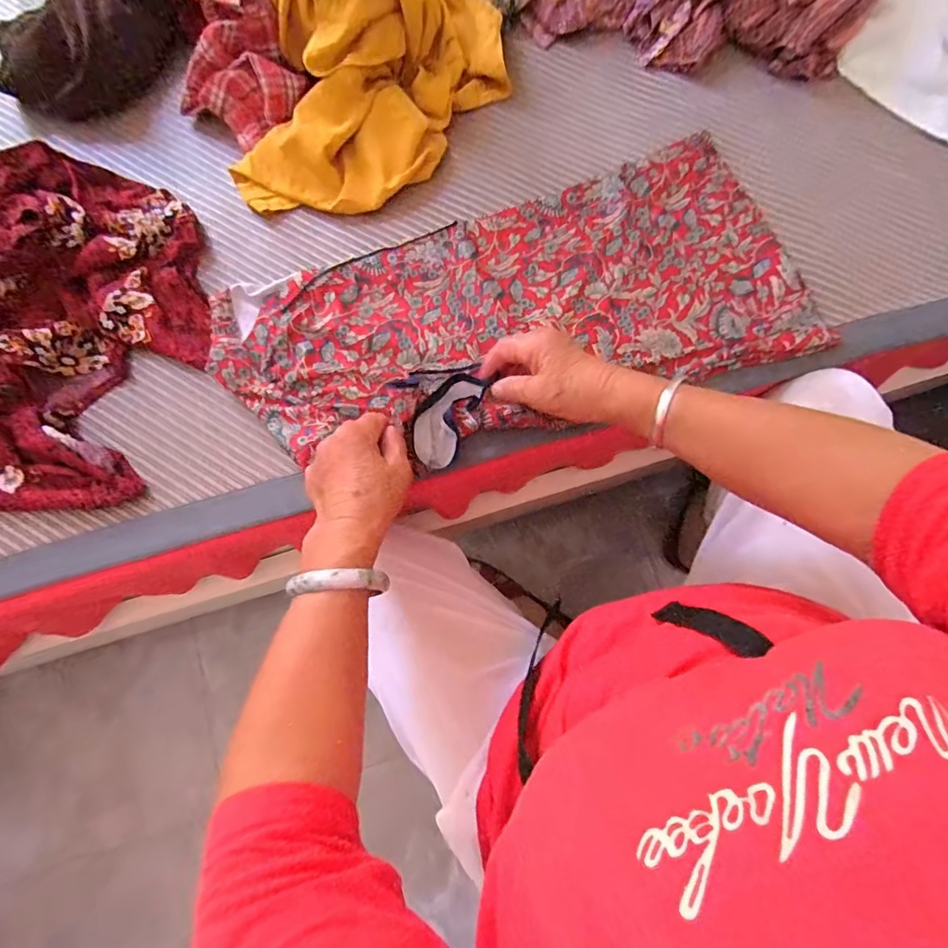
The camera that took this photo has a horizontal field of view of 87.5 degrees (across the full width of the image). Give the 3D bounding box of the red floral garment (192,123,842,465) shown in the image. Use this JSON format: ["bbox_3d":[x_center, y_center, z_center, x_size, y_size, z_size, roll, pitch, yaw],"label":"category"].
[{"bbox_3d":[0.041,-0.159,0.488,0.557,0.034,0.242,-19,78,-5],"label":"red floral garment"}]

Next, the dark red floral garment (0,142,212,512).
[{"bbox_3d":[-0.403,-0.154,0.462,0.252,0.063,0.354,6,76,1],"label":"dark red floral garment"}]

